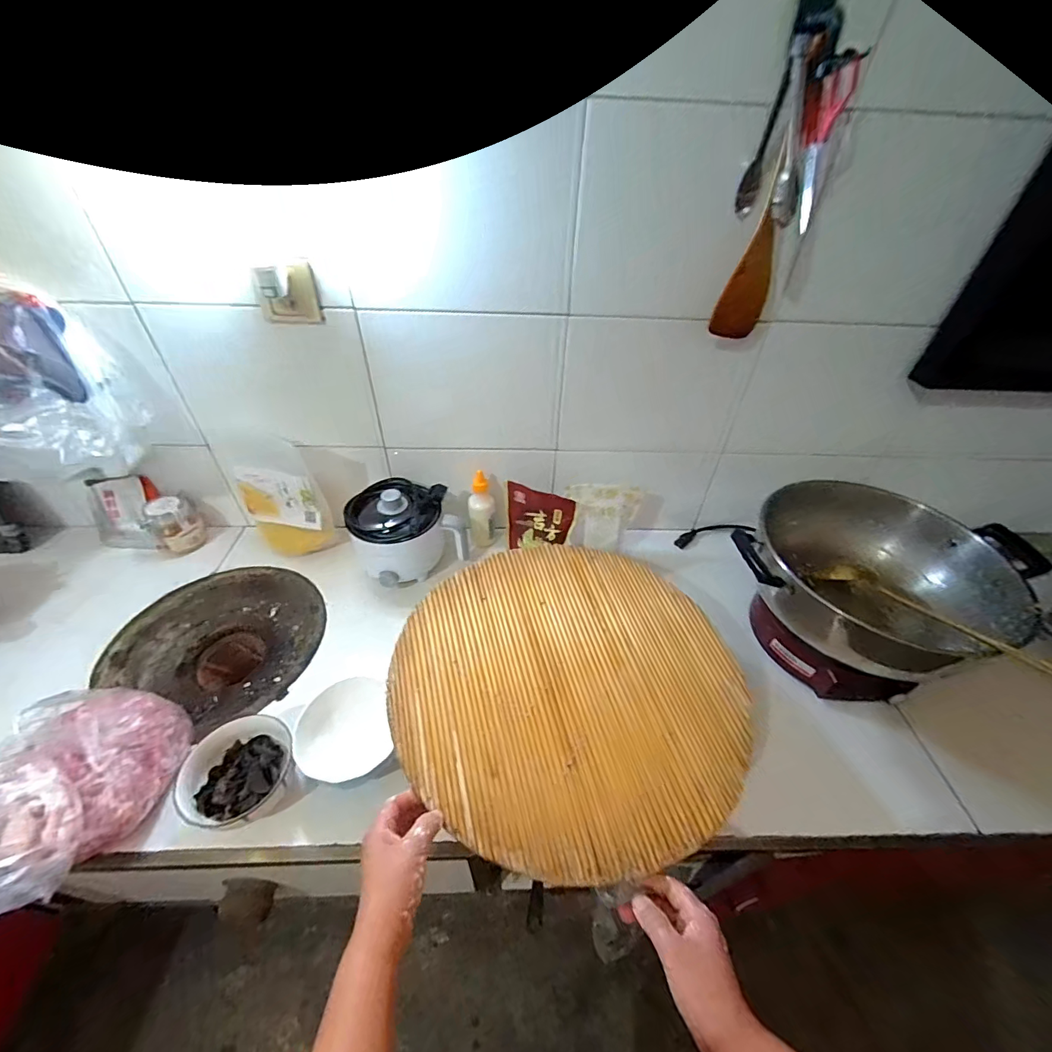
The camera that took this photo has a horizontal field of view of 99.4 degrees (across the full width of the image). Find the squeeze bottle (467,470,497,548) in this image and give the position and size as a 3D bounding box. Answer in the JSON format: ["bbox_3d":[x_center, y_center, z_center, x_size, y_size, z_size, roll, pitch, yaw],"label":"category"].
[{"bbox_3d":[-0.089,-0.033,0.908,0.060,0.162,0.056,2,43,0],"label":"squeeze bottle"}]

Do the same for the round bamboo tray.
[{"bbox_3d":[0.049,0.185,0.582,0.419,0.019,0.427,1,43,-1],"label":"round bamboo tray"}]

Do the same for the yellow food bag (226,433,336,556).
[{"bbox_3d":[-0.470,-0.058,0.869,0.176,0.248,0.055,3,26,15],"label":"yellow food bag"}]

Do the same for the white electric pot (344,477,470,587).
[{"bbox_3d":[-0.233,0.001,0.861,0.196,0.153,0.158,-20,47,-22],"label":"white electric pot"}]

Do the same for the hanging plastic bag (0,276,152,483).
[{"bbox_3d":[-0.771,-0.186,0.661,0.239,0.283,0.199,0,43,-2],"label":"hanging plastic bag"}]

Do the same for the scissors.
[{"bbox_3d":[0.348,-0.454,0.539,0.014,0.158,0.061,-15,38,-13],"label":"scissors"}]

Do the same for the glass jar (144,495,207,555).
[{"bbox_3d":[-0.703,-0.005,0.899,0.079,0.101,0.076,1,43,-1],"label":"glass jar"}]

